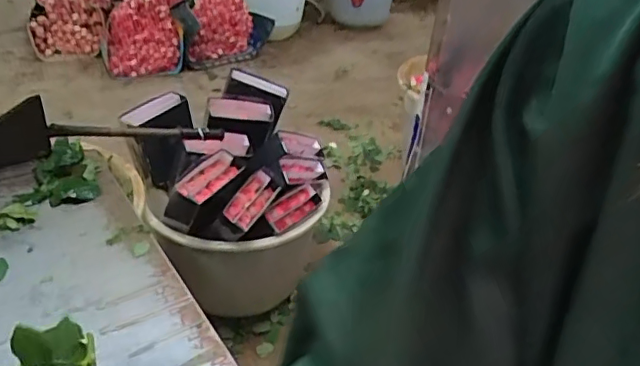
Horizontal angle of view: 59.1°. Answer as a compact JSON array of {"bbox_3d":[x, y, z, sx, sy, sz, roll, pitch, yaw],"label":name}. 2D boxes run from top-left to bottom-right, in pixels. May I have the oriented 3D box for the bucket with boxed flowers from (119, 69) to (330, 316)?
[{"bbox_3d":[-0.249,0.052,1.682,0.517,0.579,0.545,4,34,-3],"label":"bucket with boxed flowers"}]

